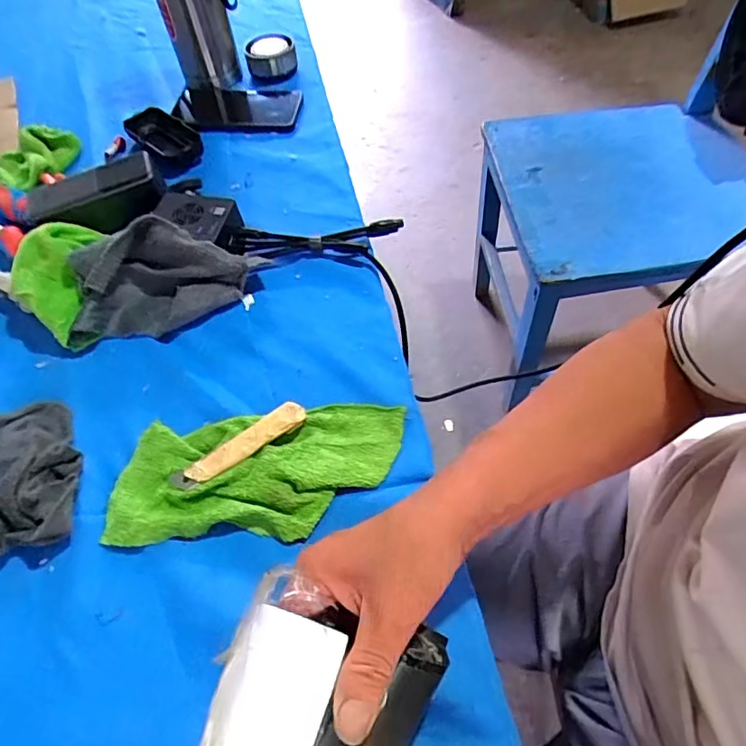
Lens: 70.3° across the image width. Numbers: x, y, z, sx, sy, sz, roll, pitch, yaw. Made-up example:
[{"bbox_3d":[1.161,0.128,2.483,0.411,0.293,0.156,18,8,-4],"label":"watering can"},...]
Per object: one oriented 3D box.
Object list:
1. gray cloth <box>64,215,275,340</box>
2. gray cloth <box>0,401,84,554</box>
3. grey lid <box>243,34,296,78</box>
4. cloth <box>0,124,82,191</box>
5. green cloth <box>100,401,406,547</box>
[{"bbox_3d":[-0.183,-0.085,0.478,0.163,0.061,0.082,-6,57,-2],"label":"gray cloth"},{"bbox_3d":[-0.263,0.072,0.396,0.075,0.026,0.129,-21,58,-11],"label":"gray cloth"},{"bbox_3d":[-0.139,-0.433,0.721,0.067,0.037,0.069,-9,57,-4],"label":"grey lid"},{"bbox_3d":[-0.406,-0.246,0.615,0.100,0.029,0.104,2,57,3],"label":"cloth"},{"bbox_3d":[-0.085,0.071,0.397,0.210,0.018,0.101,-2,57,1],"label":"green cloth"}]

